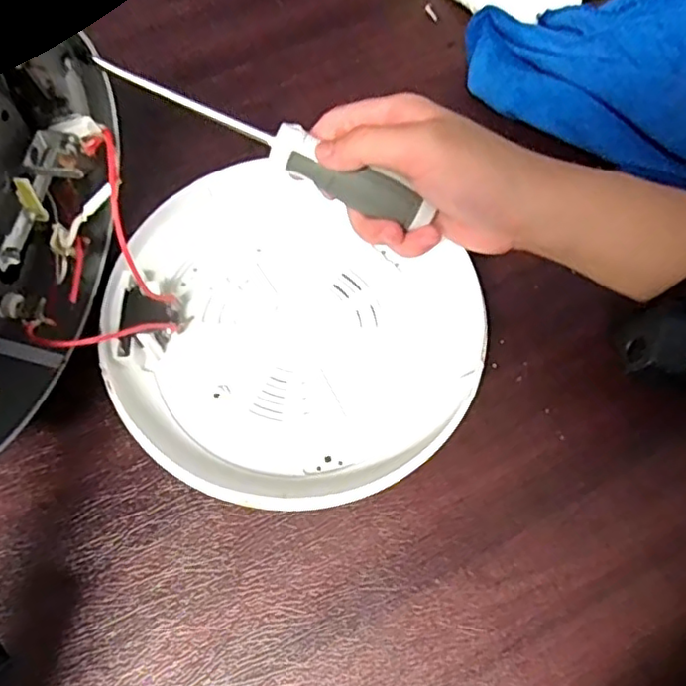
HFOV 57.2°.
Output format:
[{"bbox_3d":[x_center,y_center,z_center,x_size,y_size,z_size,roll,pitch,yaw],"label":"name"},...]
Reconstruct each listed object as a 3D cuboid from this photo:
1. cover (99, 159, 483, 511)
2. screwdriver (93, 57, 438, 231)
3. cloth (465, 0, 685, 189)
[{"bbox_3d":[-0.033,-0.004,0.350,0.199,0.034,0.175,33,70,14],"label":"cover"},{"bbox_3d":[-0.034,-0.100,0.308,0.169,0.020,0.017,25,68,-6],"label":"screwdriver"},{"bbox_3d":[0.200,-0.176,0.413,0.235,0.066,0.126,30,69,13],"label":"cloth"}]

